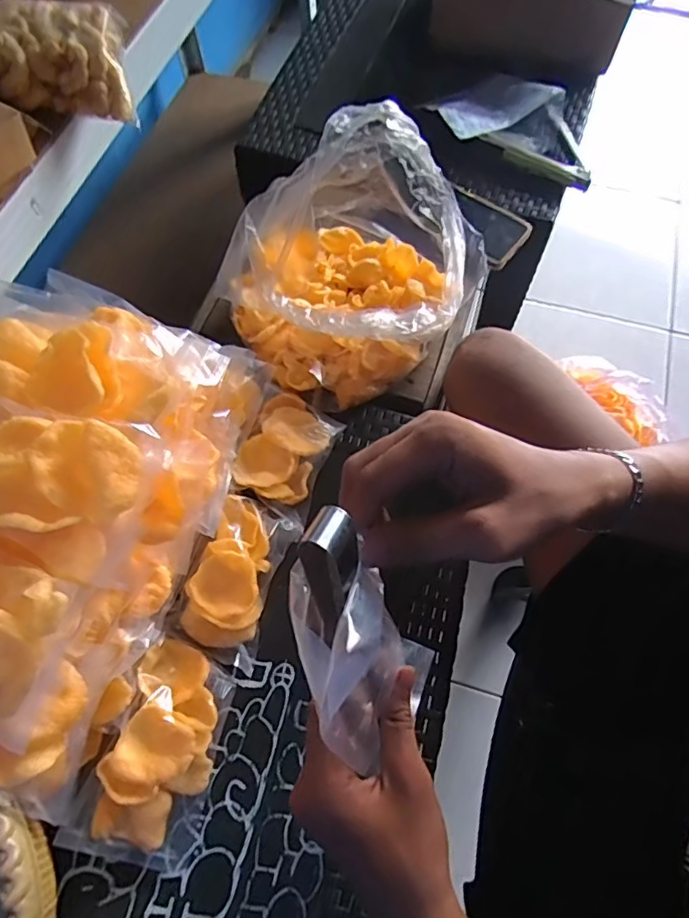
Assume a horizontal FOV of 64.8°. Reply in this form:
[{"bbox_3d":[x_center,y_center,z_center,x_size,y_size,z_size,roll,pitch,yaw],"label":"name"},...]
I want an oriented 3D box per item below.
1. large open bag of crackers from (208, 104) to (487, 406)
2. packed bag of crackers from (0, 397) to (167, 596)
[{"bbox_3d":[0.006,-0.195,0.519,0.213,0.160,0.230,33,69,14],"label":"large open bag of crackers"},{"bbox_3d":[-0.209,0.004,0.329,0.185,0.057,0.088,19,66,9],"label":"packed bag of crackers"}]

